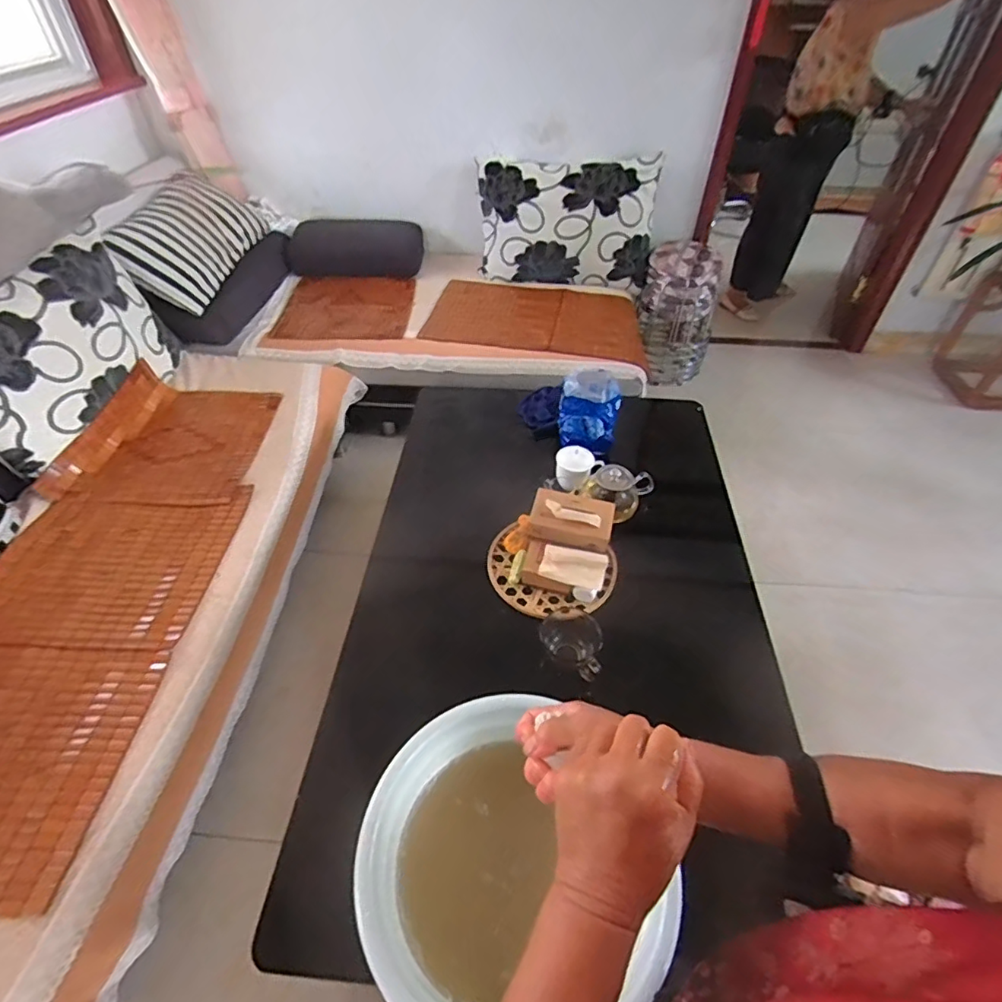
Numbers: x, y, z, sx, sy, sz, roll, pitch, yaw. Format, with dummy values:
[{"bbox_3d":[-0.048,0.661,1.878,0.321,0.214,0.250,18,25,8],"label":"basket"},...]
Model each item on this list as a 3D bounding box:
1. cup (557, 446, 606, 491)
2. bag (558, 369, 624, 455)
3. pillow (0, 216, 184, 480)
[{"bbox_3d":[0.173,-0.083,1.244,0.087,0.070,0.093,33,54,27],"label":"cup"},{"bbox_3d":[0.214,-0.215,1.332,0.141,0.175,0.077,7,47,6],"label":"bag"},{"bbox_3d":[-1.125,-0.415,1.441,0.170,0.350,0.659,6,47,5],"label":"pillow"}]

